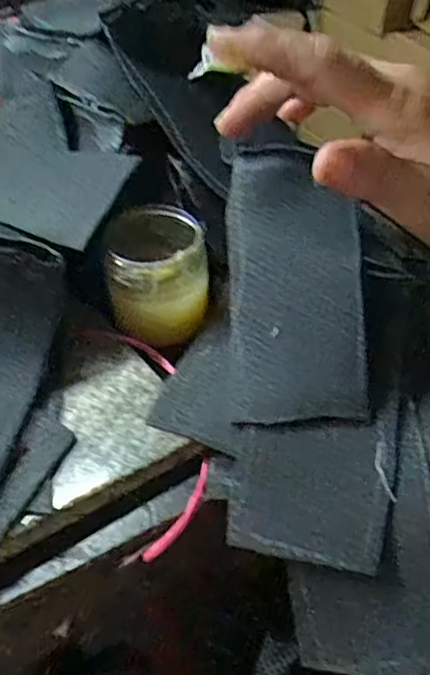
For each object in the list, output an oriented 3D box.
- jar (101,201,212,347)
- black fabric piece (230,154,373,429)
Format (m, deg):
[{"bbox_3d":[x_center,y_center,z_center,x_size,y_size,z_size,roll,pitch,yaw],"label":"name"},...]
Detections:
[{"bbox_3d":[-0.043,-0.051,0.443,0.070,0.073,0.075,1,42,-1],"label":"jar"},{"bbox_3d":[0.054,-0.041,0.403,0.086,0.008,0.191,-2,72,4],"label":"black fabric piece"}]

